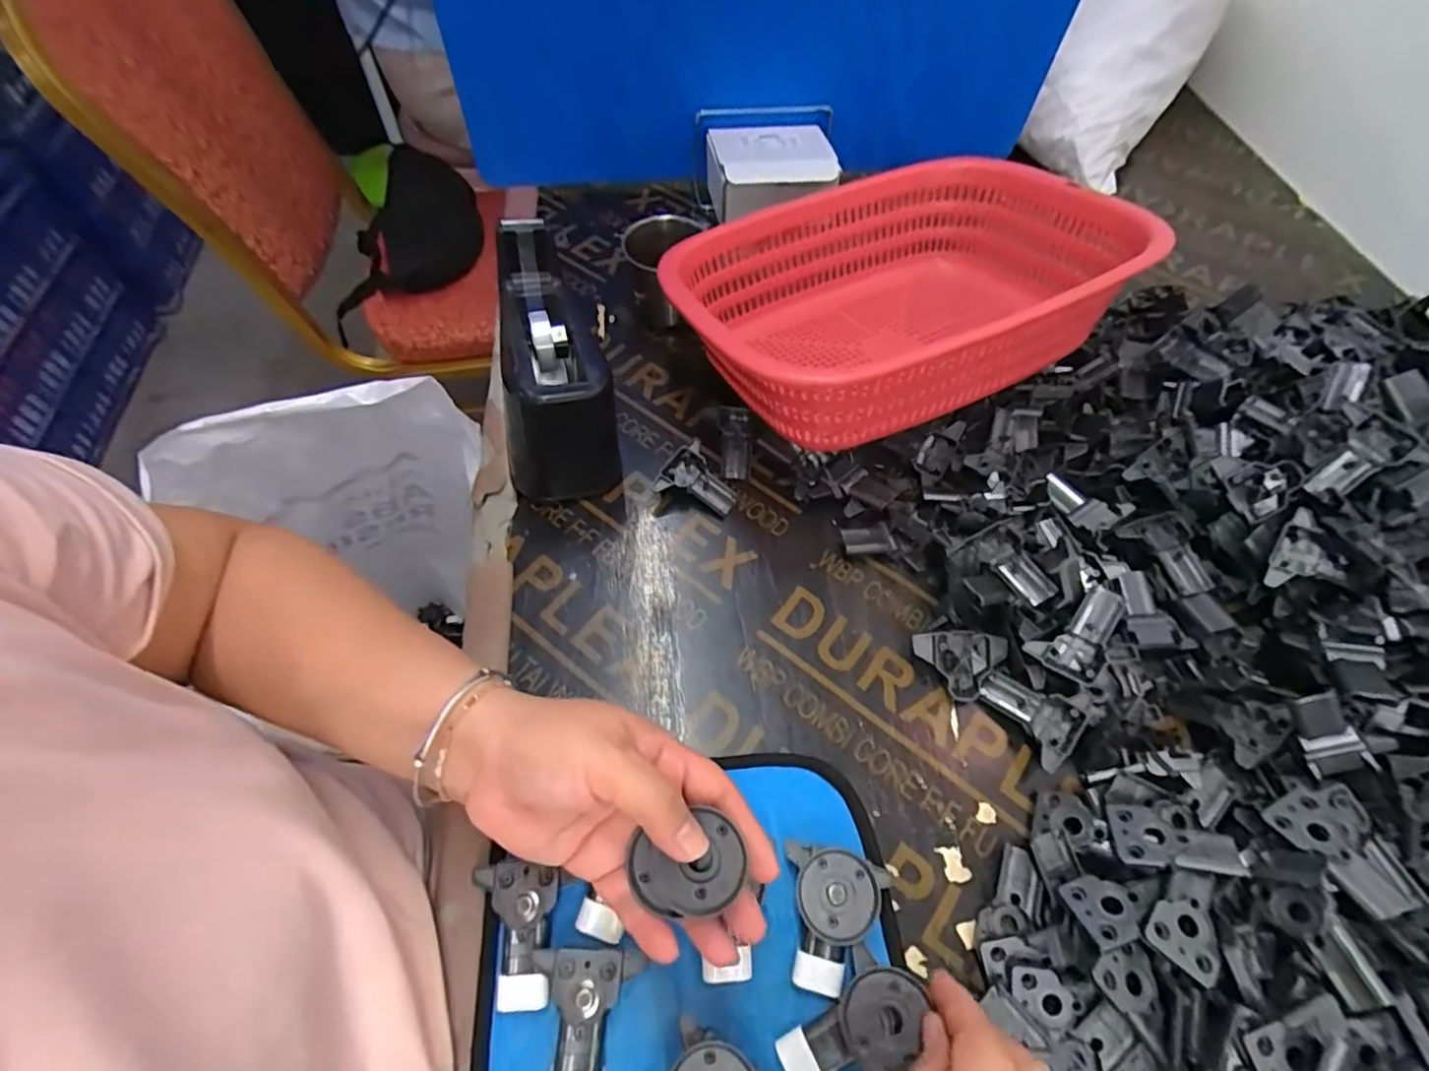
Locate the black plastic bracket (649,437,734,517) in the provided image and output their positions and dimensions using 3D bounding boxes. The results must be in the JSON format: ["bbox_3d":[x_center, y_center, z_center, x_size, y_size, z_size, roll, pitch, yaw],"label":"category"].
[{"bbox_3d":[-0.010,-0.043,0.473,0.054,0.023,0.051,29,63,15],"label":"black plastic bracket"}]

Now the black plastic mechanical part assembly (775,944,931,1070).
[{"bbox_3d":[0.065,0.236,0.295,0.075,0.028,0.037,-44,64,-3],"label":"black plastic mechanical part assembly"}]

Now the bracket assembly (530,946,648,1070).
[{"bbox_3d":[-0.064,0.239,0.301,0.051,0.023,0.064,-2,57,0],"label":"bracket assembly"}]

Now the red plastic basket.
[{"bbox_3d":[0.146,-0.198,0.500,0.339,0.134,0.241,-24,64,-15],"label":"red plastic basket"}]

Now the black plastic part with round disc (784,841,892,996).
[{"bbox_3d":[0.063,0.202,0.326,0.053,0.024,0.064,8,58,7],"label":"black plastic part with round disc"}]

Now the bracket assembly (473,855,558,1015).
[{"bbox_3d":[-0.100,0.203,0.316,0.043,0.018,0.067,-9,73,-4],"label":"bracket assembly"}]

